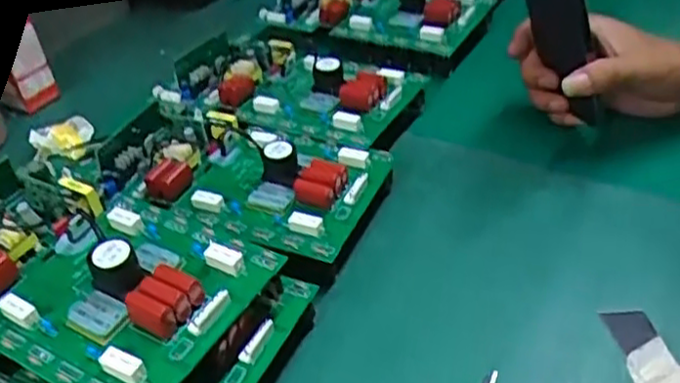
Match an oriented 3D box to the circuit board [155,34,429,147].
[{"bbox_3d":[-0.042,-0.105,0.621,0.204,0.032,0.121,16,44,26],"label":"circuit board"}]

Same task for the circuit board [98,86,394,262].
[{"bbox_3d":[-0.076,-0.020,0.534,0.212,0.035,0.124,13,42,22],"label":"circuit board"}]

